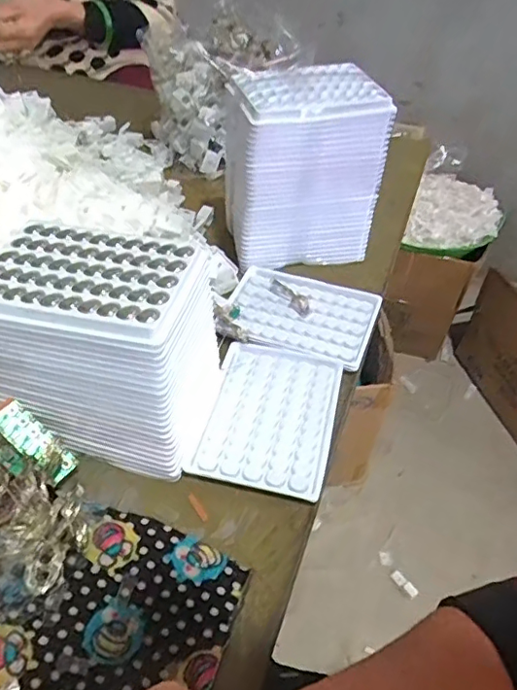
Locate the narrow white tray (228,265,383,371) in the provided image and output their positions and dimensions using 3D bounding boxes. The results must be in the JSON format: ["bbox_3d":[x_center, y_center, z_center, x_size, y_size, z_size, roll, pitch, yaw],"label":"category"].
[{"bbox_3d":[0.037,-0.030,0.494,0.129,0.010,0.098,17,45,14],"label":"narrow white tray"}]

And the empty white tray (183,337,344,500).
[{"bbox_3d":[0.011,0.051,0.416,0.092,0.009,0.126,10,44,7],"label":"empty white tray"}]

